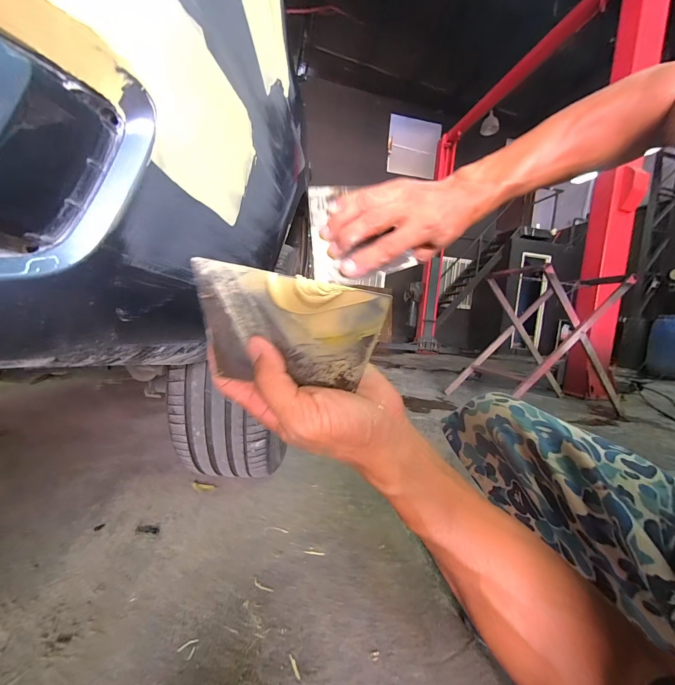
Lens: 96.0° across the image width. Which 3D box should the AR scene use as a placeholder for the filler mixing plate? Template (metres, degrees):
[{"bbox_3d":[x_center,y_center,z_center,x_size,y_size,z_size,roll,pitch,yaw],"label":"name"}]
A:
[{"bbox_3d":[-0.033,-0.005,0.200,0.117,0.079,0.006,11,30,5],"label":"filler mixing plate"}]

